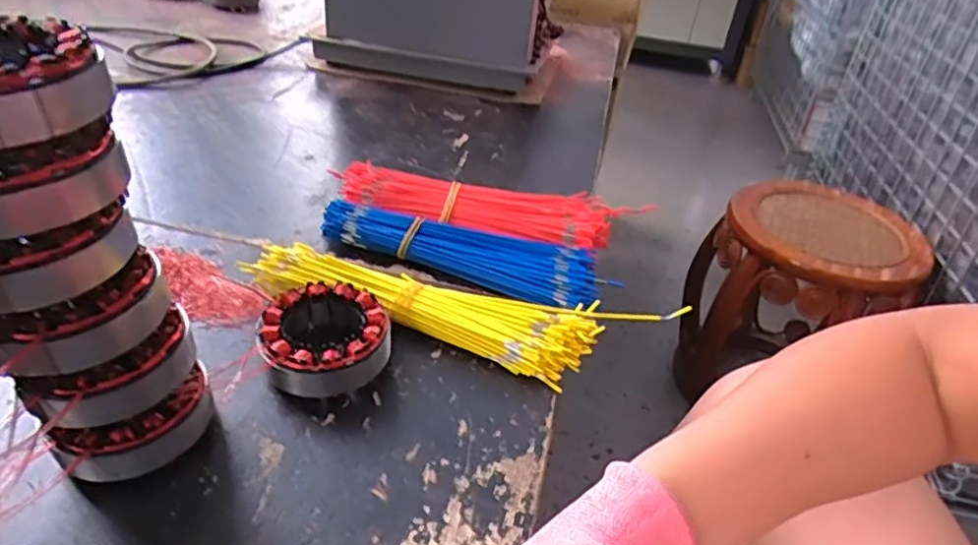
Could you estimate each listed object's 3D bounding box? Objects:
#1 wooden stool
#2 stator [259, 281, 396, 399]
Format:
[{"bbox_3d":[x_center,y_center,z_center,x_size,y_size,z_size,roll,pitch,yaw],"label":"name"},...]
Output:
[{"bbox_3d":[0.552,0.078,1.166,0.311,0.388,0.319,5,35,-3],"label":"wooden stool"},{"bbox_3d":[-0.114,0.048,0.442,0.084,0.040,0.083,-12,39,-23],"label":"stator"}]

